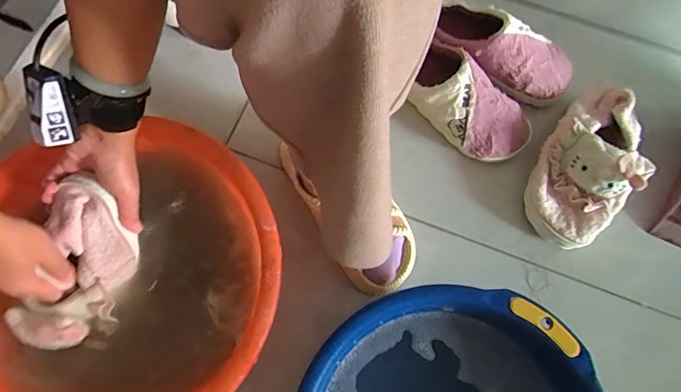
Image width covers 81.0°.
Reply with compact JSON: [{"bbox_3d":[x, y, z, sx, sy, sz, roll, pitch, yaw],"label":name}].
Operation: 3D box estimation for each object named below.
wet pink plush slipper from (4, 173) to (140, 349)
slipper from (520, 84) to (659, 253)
[{"bbox_3d":[-0.294,0.083,0.451,0.094,0.070,0.175,21,75,5],"label":"wet pink plush slipper"},{"bbox_3d":[0.355,-0.055,0.571,0.117,0.103,0.258,28,76,7],"label":"slipper"}]

